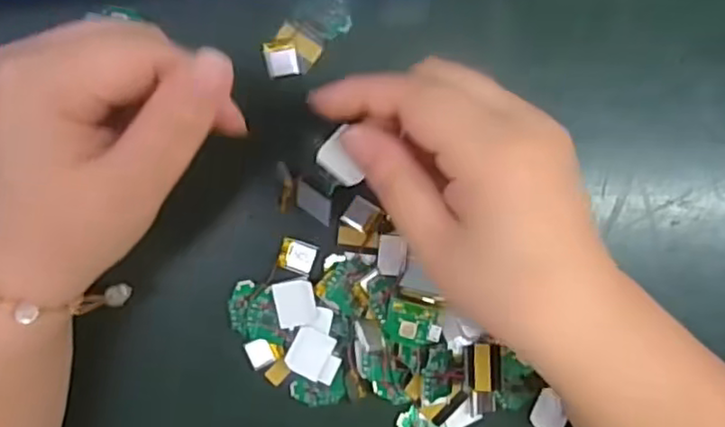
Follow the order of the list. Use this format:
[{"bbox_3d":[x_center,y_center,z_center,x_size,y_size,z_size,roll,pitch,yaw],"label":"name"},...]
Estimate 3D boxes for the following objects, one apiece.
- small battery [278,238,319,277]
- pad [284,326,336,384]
[{"bbox_3d":[-0.031,0.020,0.313,0.016,0.004,0.015,18,87,-3],"label":"small battery"},{"bbox_3d":[-0.025,0.065,0.310,0.018,0.006,0.021,26,87,-2],"label":"pad"}]

